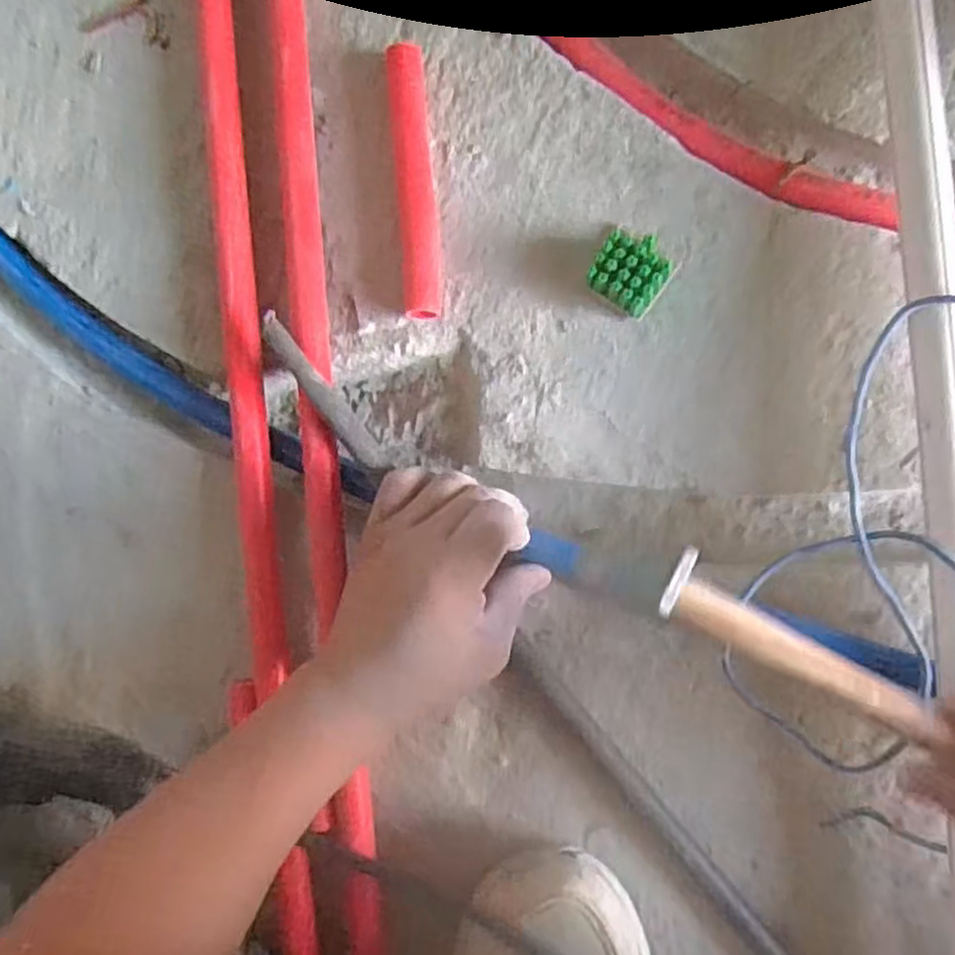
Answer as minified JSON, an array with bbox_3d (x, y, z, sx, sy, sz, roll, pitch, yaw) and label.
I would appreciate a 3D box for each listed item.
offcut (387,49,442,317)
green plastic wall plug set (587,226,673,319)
[{"bbox_3d":[-0.035,-0.168,0.437,0.021,0.024,0.151,-4,90,7],"label":"offcut"},{"bbox_3d":[0.082,-0.112,0.421,0.038,0.027,0.038,35,94,6],"label":"green plastic wall plug set"}]

